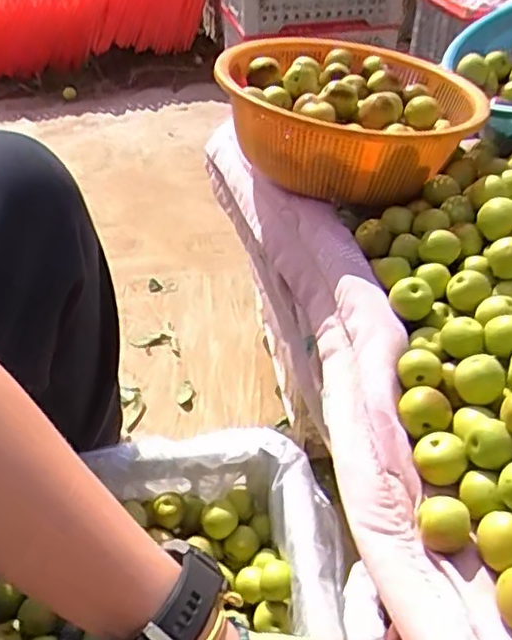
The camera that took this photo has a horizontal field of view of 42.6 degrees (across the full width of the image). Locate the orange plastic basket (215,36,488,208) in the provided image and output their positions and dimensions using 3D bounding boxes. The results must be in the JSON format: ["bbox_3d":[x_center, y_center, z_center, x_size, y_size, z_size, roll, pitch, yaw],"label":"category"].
[{"bbox_3d":[0.088,-0.201,0.657,0.248,0.099,0.240,1,40,0],"label":"orange plastic basket"}]

